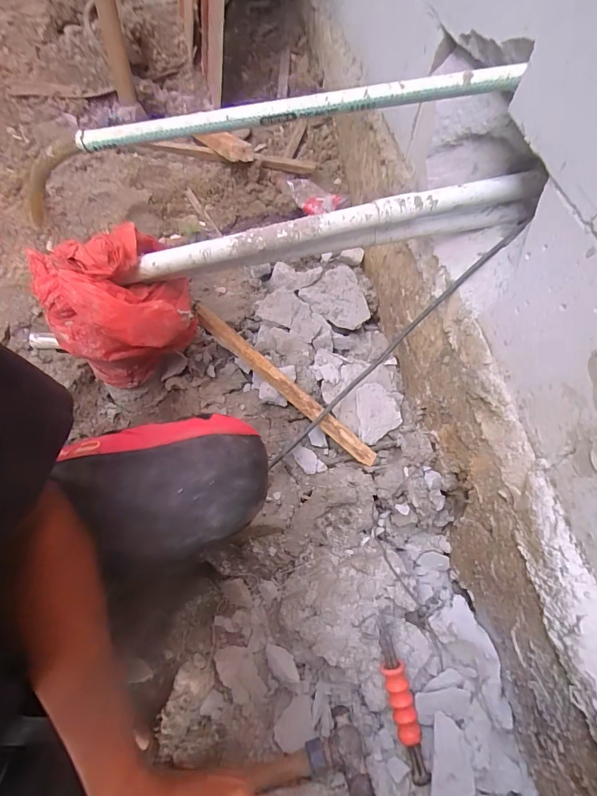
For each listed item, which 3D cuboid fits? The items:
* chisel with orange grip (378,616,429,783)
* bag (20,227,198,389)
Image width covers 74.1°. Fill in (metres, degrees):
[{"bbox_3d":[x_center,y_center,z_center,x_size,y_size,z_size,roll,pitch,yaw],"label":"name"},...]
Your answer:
[{"bbox_3d":[0.133,0.398,0.519,0.032,0.029,0.189,-11,77,-9],"label":"chisel with orange grip"},{"bbox_3d":[-0.247,-0.107,0.581,0.191,0.224,0.139,-22,65,-14],"label":"bag"}]

